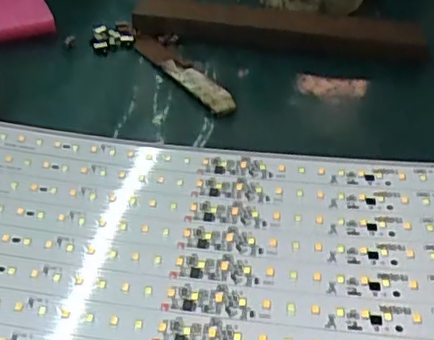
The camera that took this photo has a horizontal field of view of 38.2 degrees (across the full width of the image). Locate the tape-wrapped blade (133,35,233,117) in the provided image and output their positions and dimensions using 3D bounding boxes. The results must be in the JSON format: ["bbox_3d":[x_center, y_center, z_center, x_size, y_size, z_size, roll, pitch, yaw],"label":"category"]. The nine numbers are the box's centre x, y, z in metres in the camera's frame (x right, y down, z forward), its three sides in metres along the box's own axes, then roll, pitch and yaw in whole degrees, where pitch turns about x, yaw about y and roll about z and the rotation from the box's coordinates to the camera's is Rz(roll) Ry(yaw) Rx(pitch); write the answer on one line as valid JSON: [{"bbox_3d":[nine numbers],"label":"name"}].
[{"bbox_3d":[-0.023,-0.063,0.393,0.018,0.009,0.105,-22,48,-27],"label":"tape-wrapped blade"}]

